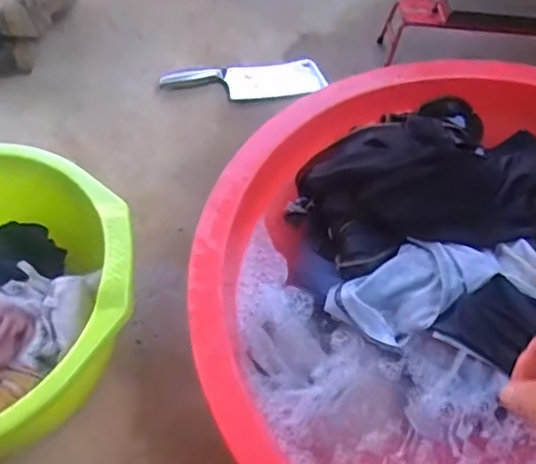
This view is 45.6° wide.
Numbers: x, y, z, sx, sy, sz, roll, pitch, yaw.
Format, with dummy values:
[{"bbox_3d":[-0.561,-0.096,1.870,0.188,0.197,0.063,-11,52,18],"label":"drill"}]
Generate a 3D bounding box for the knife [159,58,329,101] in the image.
[{"bbox_3d":[-0.037,-0.258,1.102,0.280,0.014,0.076,-8,61,-12],"label":"knife"}]

